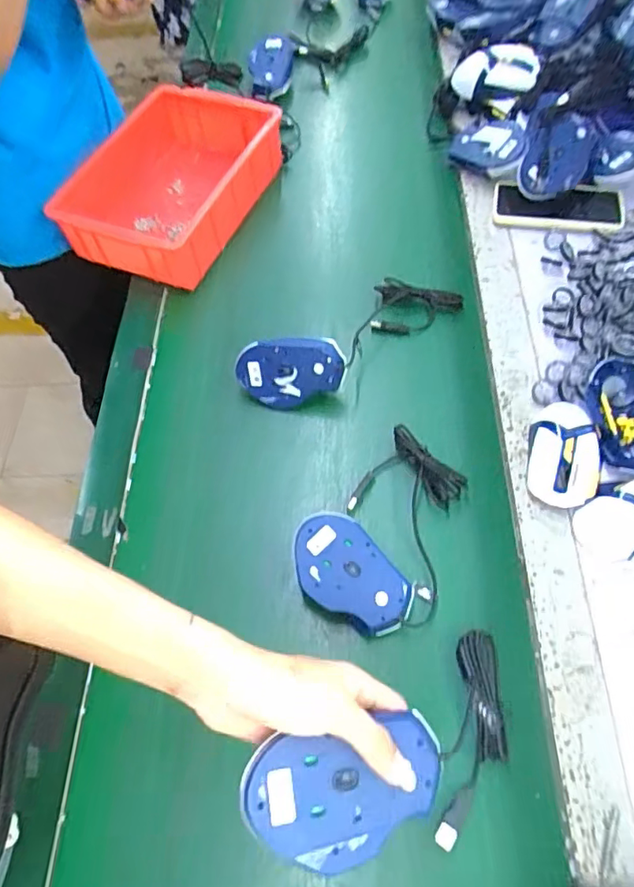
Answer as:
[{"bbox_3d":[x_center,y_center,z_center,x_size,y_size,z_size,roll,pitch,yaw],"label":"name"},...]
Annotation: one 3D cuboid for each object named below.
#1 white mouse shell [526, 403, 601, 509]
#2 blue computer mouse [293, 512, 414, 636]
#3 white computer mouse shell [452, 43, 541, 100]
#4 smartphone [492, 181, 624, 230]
[{"bbox_3d":[0.251,0.005,0.552,0.069,0.035,0.116,11,63,6],"label":"white mouse shell"},{"bbox_3d":[0.029,0.123,0.507,0.074,0.045,0.118,-37,68,-17],"label":"blue computer mouse"},{"bbox_3d":[0.258,-0.547,0.812,0.125,0.062,0.049,18,62,37],"label":"white computer mouse shell"},{"bbox_3d":[0.317,-0.314,0.728,0.161,0.012,0.065,9,79,12],"label":"smartphone"}]

